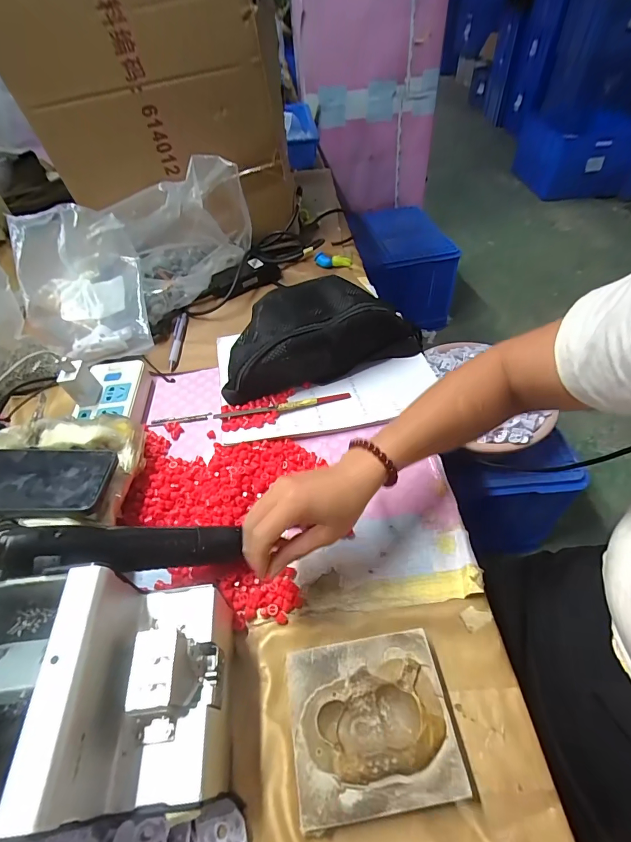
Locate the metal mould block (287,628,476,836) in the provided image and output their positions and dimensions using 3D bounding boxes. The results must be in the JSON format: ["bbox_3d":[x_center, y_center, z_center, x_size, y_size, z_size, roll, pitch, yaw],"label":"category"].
[{"bbox_3d":[0.042,0.224,0.296,0.115,0.032,0.103,-7,51,-6],"label":"metal mould block"}]

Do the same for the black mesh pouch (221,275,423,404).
[{"bbox_3d":[0.001,-0.125,0.548,0.284,0.090,0.128,-17,53,-12],"label":"black mesh pouch"}]

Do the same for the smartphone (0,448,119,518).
[{"bbox_3d":[-0.284,0.056,0.377,0.162,0.014,0.083,-2,37,-5],"label":"smartphone"}]

